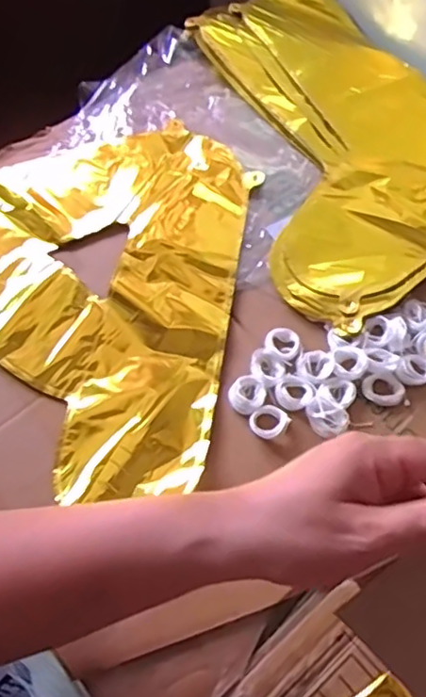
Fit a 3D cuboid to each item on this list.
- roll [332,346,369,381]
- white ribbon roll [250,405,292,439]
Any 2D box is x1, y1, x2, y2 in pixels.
[{"bbox_3d":[0.105,0.009,0.474,0.025,0.010,0.026,-1,63,1],"label":"roll"},{"bbox_3d":[0.041,0.053,0.456,0.025,0.004,0.025,-1,63,1],"label":"white ribbon roll"}]

